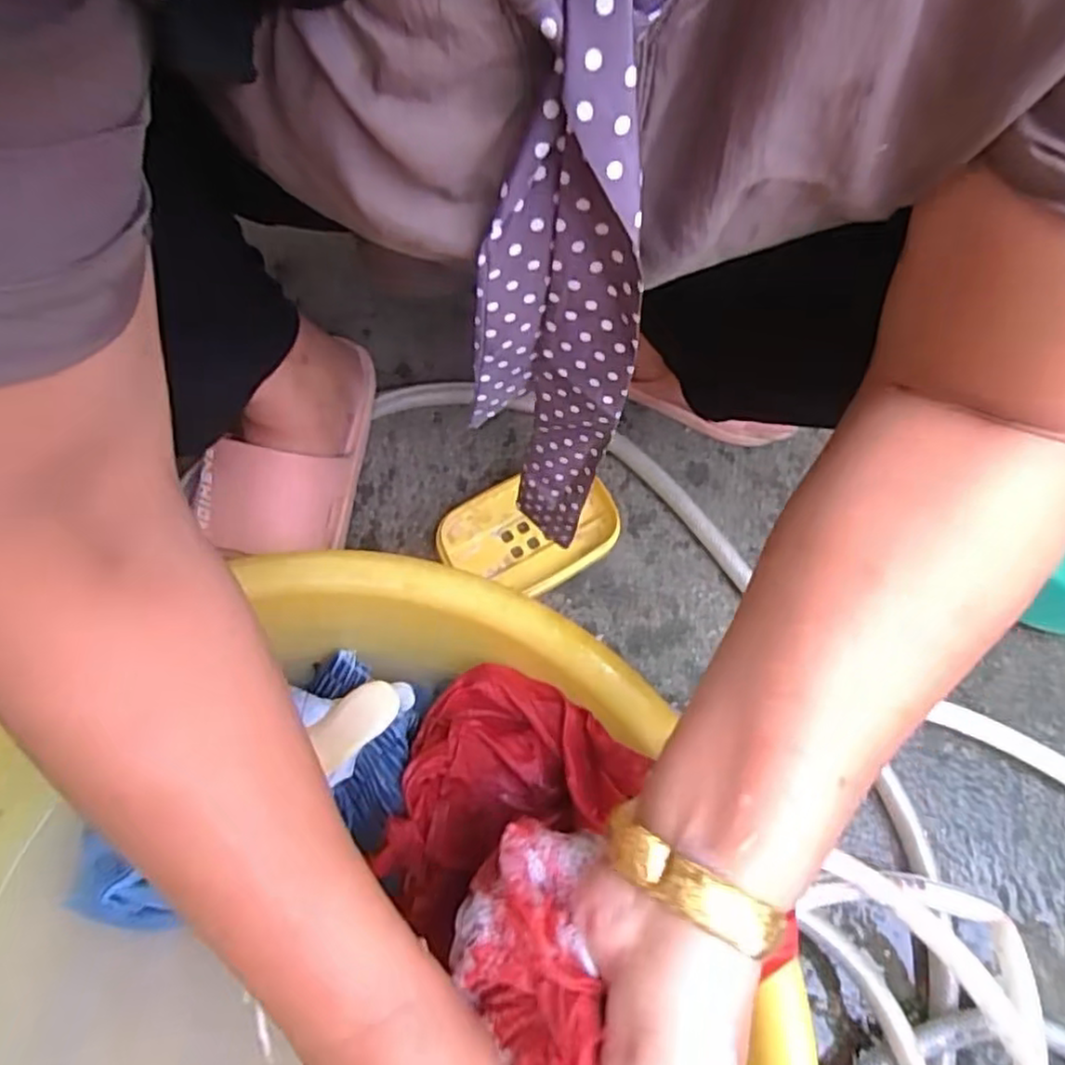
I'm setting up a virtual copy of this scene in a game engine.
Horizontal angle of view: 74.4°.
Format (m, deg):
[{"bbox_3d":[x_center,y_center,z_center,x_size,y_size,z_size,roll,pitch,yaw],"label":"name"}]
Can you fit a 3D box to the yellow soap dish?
[{"bbox_3d":[-0.002,0.001,0.571,0.140,0.027,0.090,-26,73,-14],"label":"yellow soap dish"}]

